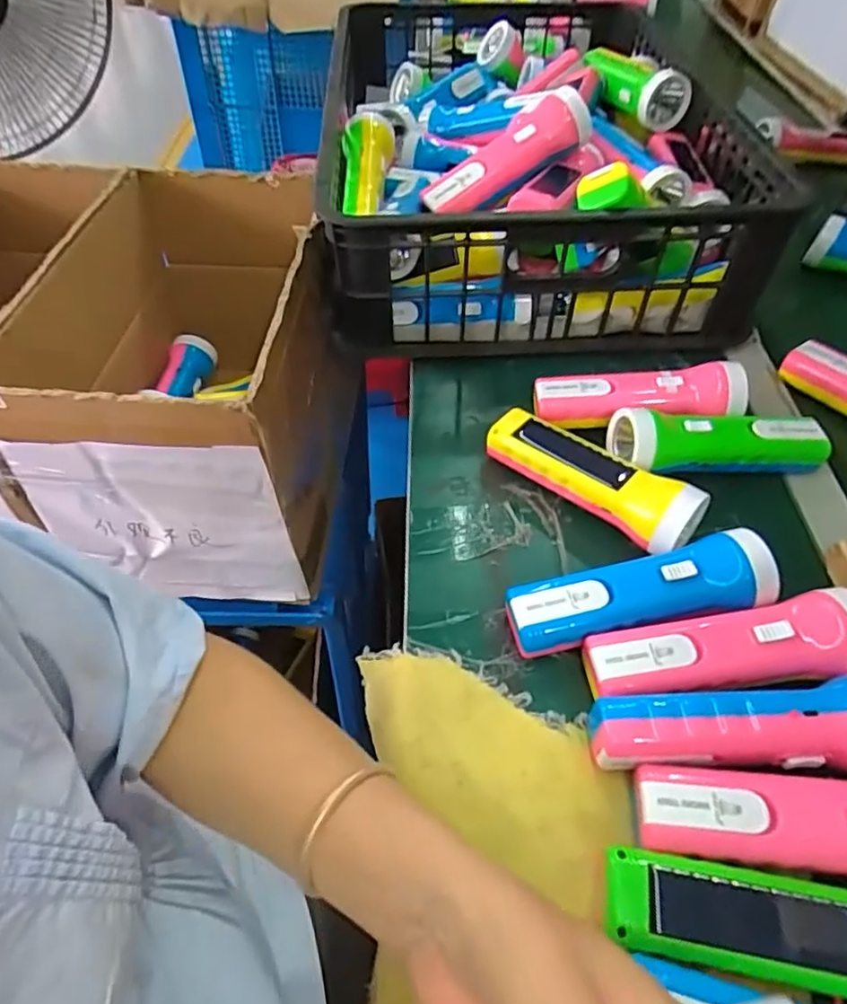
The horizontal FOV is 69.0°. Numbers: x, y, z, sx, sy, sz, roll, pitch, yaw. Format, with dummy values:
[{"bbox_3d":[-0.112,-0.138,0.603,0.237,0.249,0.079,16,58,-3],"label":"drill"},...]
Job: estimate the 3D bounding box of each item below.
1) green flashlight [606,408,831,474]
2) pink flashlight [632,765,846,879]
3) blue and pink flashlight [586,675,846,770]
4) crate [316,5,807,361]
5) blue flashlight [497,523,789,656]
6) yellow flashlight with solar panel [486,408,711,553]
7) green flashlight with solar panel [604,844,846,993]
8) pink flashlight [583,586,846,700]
[{"bbox_3d":[0.227,-0.043,0.472,0.161,0.040,0.050,-1,52,-4],"label":"green flashlight"},{"bbox_3d":[0.190,0.163,0.307,0.165,0.044,0.050,5,52,1],"label":"pink flashlight"},{"bbox_3d":[0.176,0.126,0.335,0.167,0.045,0.049,-1,52,-4],"label":"blue and pink flashlight"},{"bbox_3d":[0.102,-0.394,0.695,0.390,0.151,0.565,0,51,-1],"label":"crate"},{"bbox_3d":[0.135,0.058,0.394,0.165,0.045,0.050,-5,52,-7],"label":"blue flashlight"},{"bbox_3d":[0.119,-0.019,0.451,0.162,0.050,0.048,36,58,23],"label":"yellow flashlight with solar panel"},{"bbox_3d":[0.167,0.195,0.283,0.163,0.043,0.050,11,52,6],"label":"green flashlight with solar panel"},{"bbox_3d":[0.179,0.088,0.370,0.168,0.041,0.049,-3,52,-5],"label":"pink flashlight"}]

